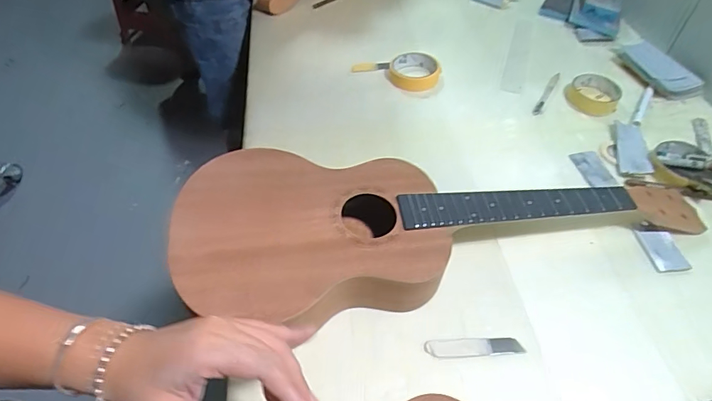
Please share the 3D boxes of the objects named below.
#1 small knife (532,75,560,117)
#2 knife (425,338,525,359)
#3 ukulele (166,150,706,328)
[{"bbox_3d":[0.321,-0.181,0.733,0.013,0.005,0.125,25,55,20],"label":"small knife"},{"bbox_3d":[0.126,0.158,0.469,0.102,0.005,0.020,-3,51,-1],"label":"knife"},{"bbox_3d":[0.100,0.033,0.515,0.588,0.068,0.200,-3,51,-8],"label":"ukulele"}]

